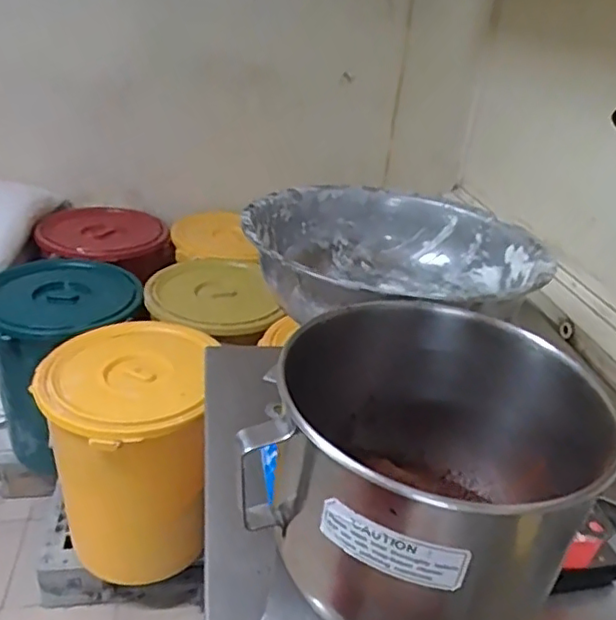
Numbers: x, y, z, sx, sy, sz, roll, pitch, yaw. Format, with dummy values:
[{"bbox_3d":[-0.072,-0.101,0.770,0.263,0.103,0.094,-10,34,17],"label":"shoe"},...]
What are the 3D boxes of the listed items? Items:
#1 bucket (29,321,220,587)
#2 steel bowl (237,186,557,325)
[{"bbox_3d":[-0.458,0.378,1.539,0.380,0.559,0.435,6,28,0],"label":"bucket"},{"bbox_3d":[0.129,-0.071,0.928,0.426,0.140,0.411,5,28,-2],"label":"steel bowl"}]

